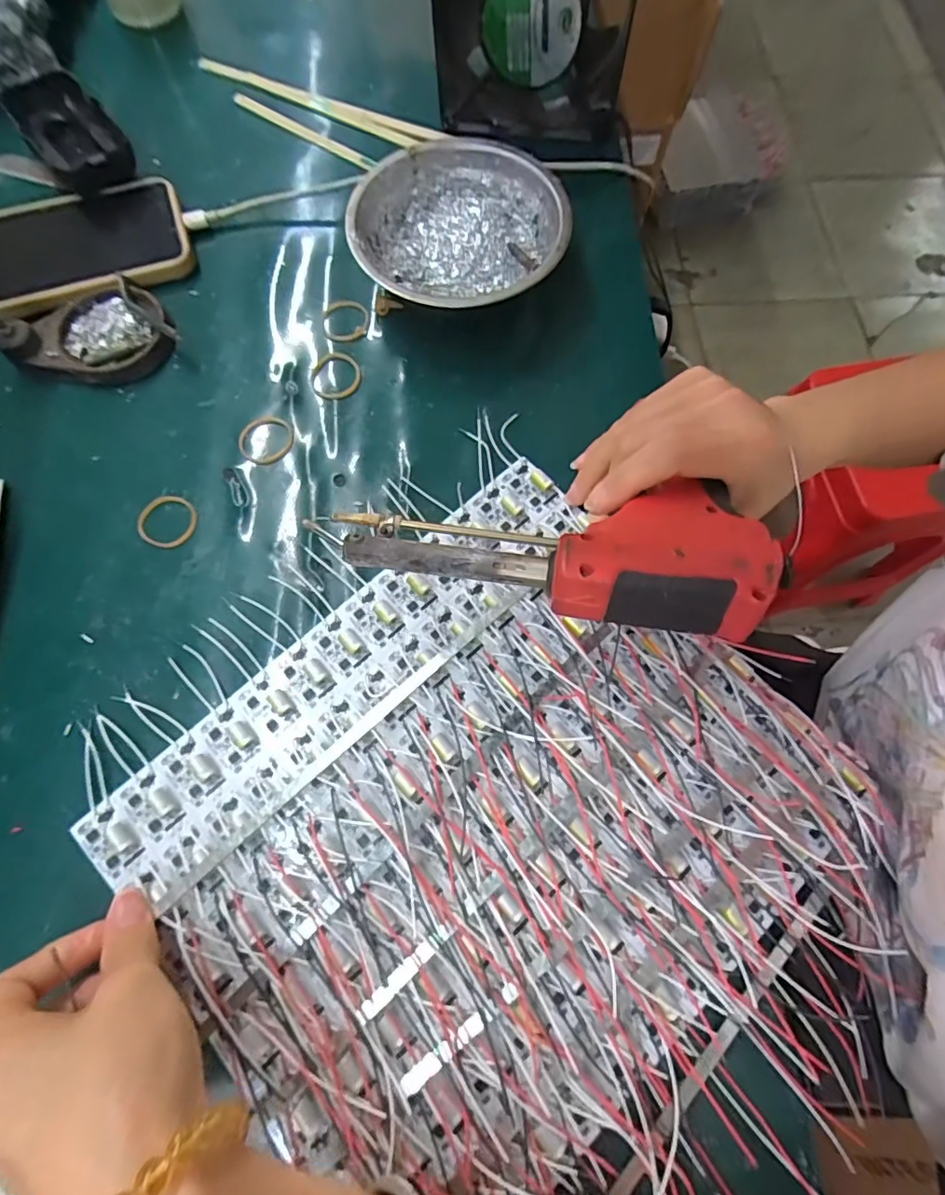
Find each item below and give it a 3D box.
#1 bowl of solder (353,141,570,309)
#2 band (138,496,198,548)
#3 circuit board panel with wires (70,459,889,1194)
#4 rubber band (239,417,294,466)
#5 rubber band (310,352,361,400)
[{"bbox_3d":[-0.008,-0.217,0.325,0.123,0.042,0.124,0,74,-1],"label":"bowl of solder"},{"bbox_3d":[-0.169,-0.043,0.297,0.031,0.004,0.030,0,74,-1],"label":"band"},{"bbox_3d":[0.011,0.103,0.244,0.281,0.022,0.265,-39,78,-12],"label":"circuit board panel with wires"},{"bbox_3d":[-0.119,-0.091,0.310,0.032,0.005,0.030,0,74,-1],"label":"rubber band"},{"bbox_3d":[-0.082,-0.135,0.324,0.029,0.004,0.034,14,74,2],"label":"rubber band"}]

